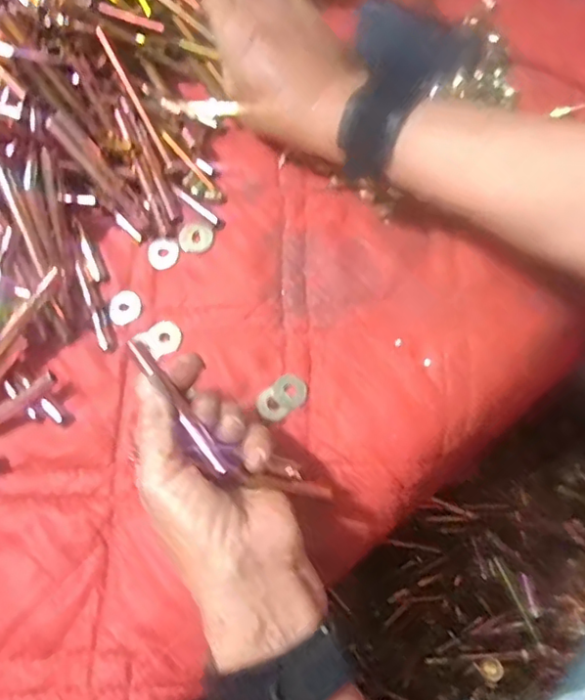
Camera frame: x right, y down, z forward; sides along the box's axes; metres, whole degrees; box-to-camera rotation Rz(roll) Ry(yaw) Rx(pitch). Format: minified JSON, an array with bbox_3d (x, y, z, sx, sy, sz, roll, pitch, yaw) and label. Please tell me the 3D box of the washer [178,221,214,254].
[{"bbox_3d":[-0.068,-0.079,0.420,0.024,0.004,0.023,-1,73,3],"label":"washer"}]

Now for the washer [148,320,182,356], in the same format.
[{"bbox_3d":[-0.086,-0.009,0.401,0.021,0.004,0.025,-43,76,-9],"label":"washer"}]

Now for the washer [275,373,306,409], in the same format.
[{"bbox_3d":[-0.001,0.026,0.380,0.019,0.004,0.022,-43,76,-9],"label":"washer"}]

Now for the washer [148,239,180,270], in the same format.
[{"bbox_3d":[-0.091,-0.069,0.421,0.023,0.004,0.023,-1,73,3],"label":"washer"}]

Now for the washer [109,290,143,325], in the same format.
[{"bbox_3d":[-0.116,-0.029,0.410,0.023,0.004,0.023,-1,73,3],"label":"washer"}]

